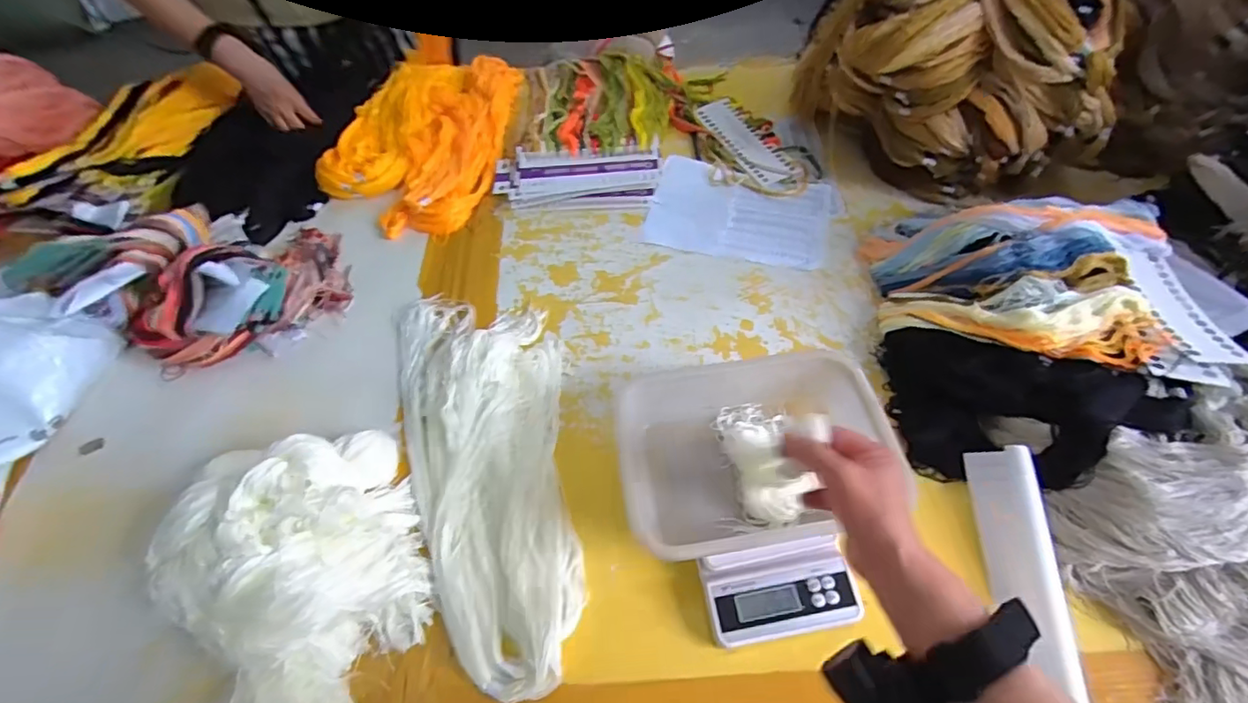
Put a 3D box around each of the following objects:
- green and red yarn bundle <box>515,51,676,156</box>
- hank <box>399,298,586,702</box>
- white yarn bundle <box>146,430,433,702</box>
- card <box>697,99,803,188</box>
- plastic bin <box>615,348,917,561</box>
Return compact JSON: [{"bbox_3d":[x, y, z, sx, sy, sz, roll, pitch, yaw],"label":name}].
[{"bbox_3d":[-0.056,-0.501,1.096,0.295,0.039,0.372,-2,56,2],"label":"green and red yarn bundle"},{"bbox_3d":[-0.157,0.118,0.674,0.202,0.037,0.513,-16,57,-7],"label":"hank"},{"bbox_3d":[-0.337,0.240,0.552,0.249,0.074,0.359,-22,58,-11],"label":"white yarn bundle"},{"bbox_3d":[0.221,-0.390,1.026,0.084,0.006,0.244,-20,58,-16],"label":"card"},{"bbox_3d":[0.131,0.103,0.604,0.273,0.077,0.200,-11,56,-4],"label":"plastic bin"}]

